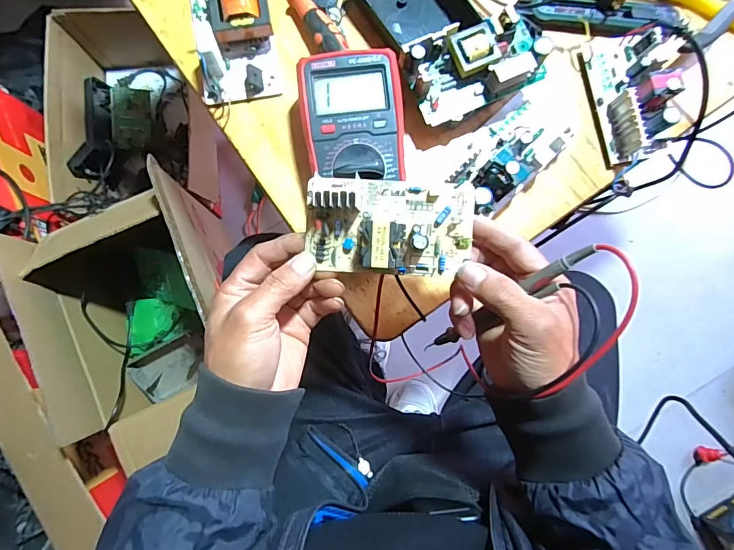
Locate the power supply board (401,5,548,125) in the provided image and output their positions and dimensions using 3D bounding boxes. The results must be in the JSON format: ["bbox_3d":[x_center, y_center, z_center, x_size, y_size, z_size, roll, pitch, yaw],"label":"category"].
[{"bbox_3d":[0.112,-0.198,0.393,0.149,0.042,0.070,-25,85,-3],"label":"power supply board"}]

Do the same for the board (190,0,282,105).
[{"bbox_3d":[-0.135,-0.257,0.412,0.077,0.040,0.160,-10,84,-2],"label":"board"}]

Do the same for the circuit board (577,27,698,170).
[{"bbox_3d":[0.264,-0.178,0.411,0.077,0.037,0.125,-12,84,-2],"label":"circuit board"}]

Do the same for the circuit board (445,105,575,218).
[{"bbox_3d":[0.131,-0.112,0.401,0.132,0.044,0.067,-45,86,-5],"label":"circuit board"}]

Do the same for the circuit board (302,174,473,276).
[{"bbox_3d":[0.017,-0.036,0.309,0.121,0.035,0.069,3,84,0],"label":"circuit board"}]

